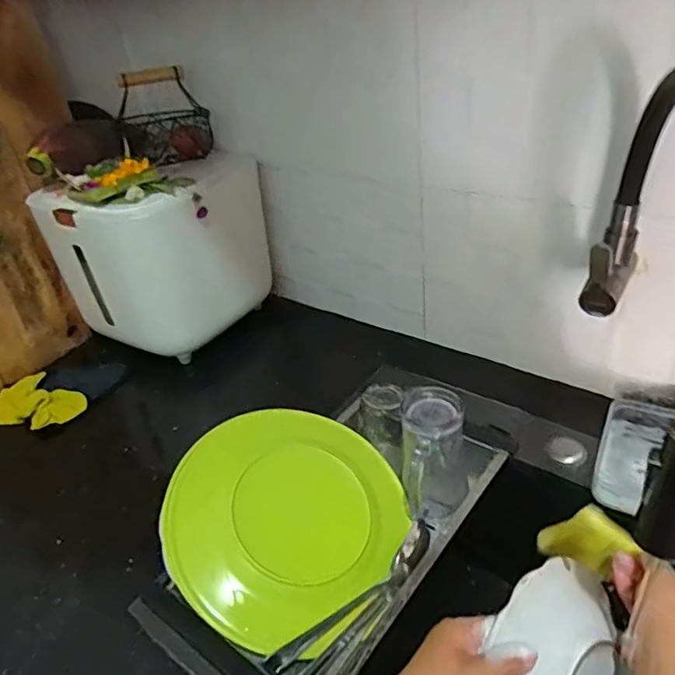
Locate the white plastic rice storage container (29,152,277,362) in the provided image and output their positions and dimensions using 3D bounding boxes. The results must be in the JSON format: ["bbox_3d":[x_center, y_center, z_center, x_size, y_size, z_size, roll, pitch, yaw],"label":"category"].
[{"bbox_3d":[-0.266,-0.127,0.837,0.259,0.223,0.221,10,38,24],"label":"white plastic rice storage container"}]

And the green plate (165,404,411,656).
[{"bbox_3d":[-0.053,0.176,0.549,0.220,0.029,0.218,6,58,-9],"label":"green plate"}]

